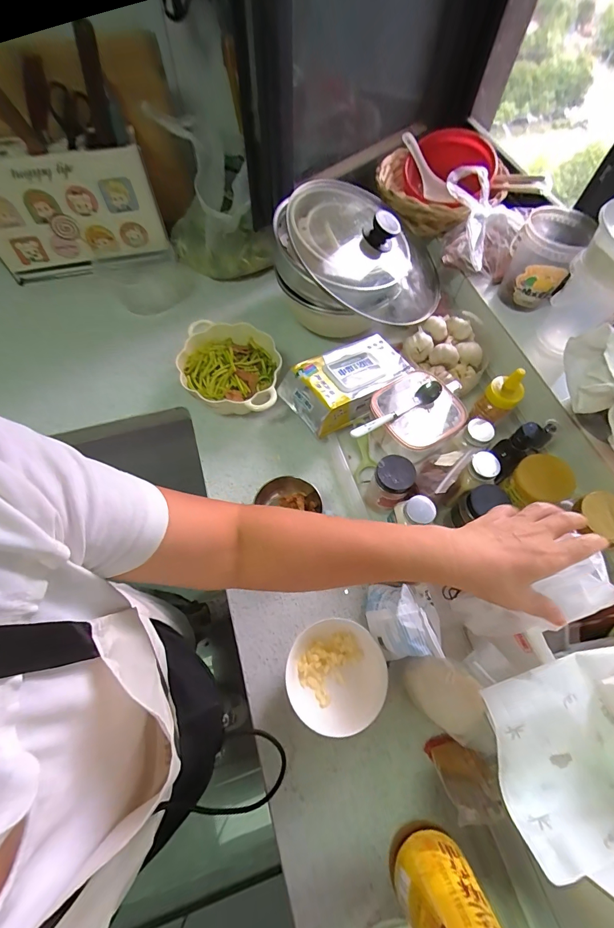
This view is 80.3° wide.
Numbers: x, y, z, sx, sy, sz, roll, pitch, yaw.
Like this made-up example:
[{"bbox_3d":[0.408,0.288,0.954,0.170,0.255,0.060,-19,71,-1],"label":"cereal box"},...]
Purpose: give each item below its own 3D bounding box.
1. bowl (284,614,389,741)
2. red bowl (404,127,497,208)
[{"bbox_3d":[0.040,0.278,0.487,0.130,0.064,0.122,1,64,-1],"label":"bowl"},{"bbox_3d":[0.307,-0.612,0.754,0.190,0.066,0.205,1,64,-1],"label":"red bowl"}]

